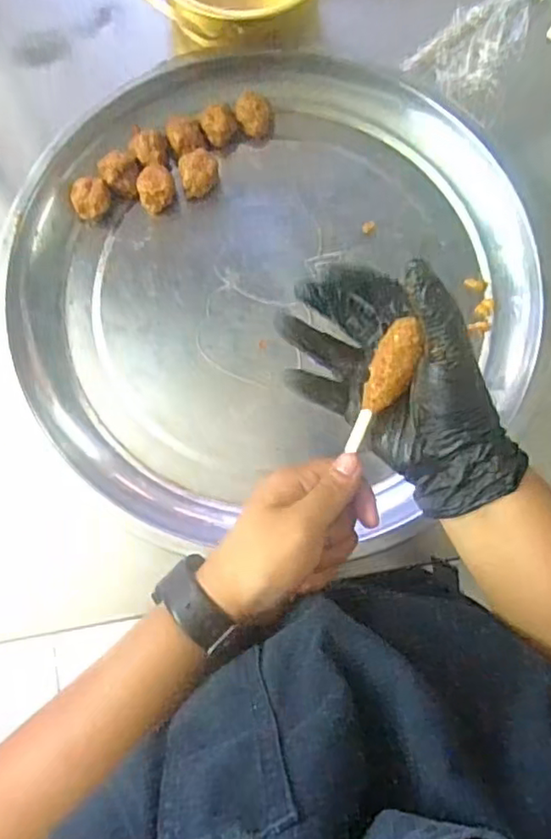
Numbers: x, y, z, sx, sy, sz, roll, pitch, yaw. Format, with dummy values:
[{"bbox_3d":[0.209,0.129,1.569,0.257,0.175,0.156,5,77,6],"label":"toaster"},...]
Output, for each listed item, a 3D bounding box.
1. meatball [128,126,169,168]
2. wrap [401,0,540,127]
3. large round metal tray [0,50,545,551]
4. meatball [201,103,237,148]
[{"bbox_3d":[-0.121,-0.258,0.596,0.031,0.029,0.039,3,78,0],"label":"meatball"},{"bbox_3d":[0.223,-0.389,0.636,0.097,0.014,0.173,40,81,8],"label":"wrap"},{"bbox_3d":[-0.004,-0.119,0.569,0.464,0.042,0.456,-3,78,-1],"label":"large round metal tray"},{"bbox_3d":[-0.054,-0.283,0.599,0.033,0.029,0.026,-5,78,-1],"label":"meatball"}]

